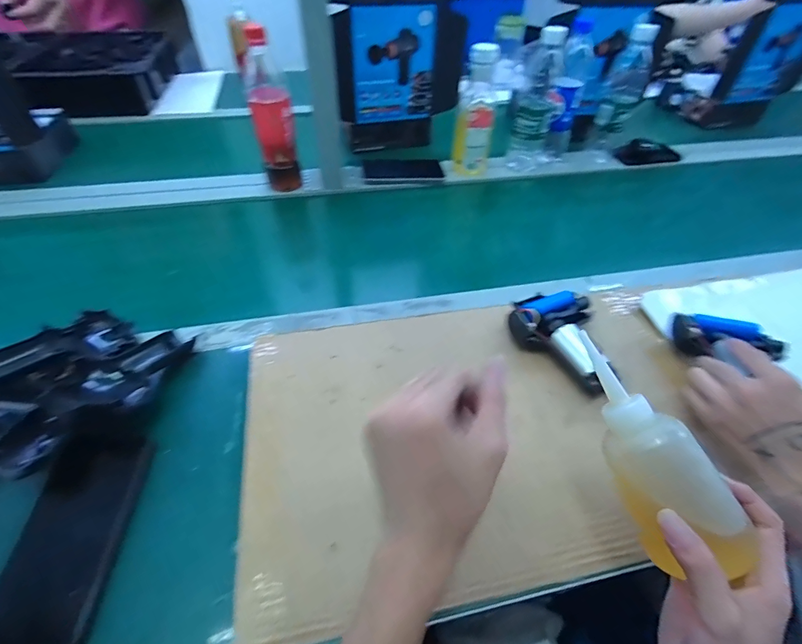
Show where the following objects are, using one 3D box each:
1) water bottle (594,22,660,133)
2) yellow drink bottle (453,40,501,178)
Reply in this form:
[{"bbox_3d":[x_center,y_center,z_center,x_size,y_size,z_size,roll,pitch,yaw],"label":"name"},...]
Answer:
[{"bbox_3d":[0.408,-0.431,0.713,0.061,0.170,0.075,19,49,15],"label":"water bottle"},{"bbox_3d":[0.135,-0.372,0.703,0.066,0.196,0.056,9,47,5],"label":"yellow drink bottle"}]

